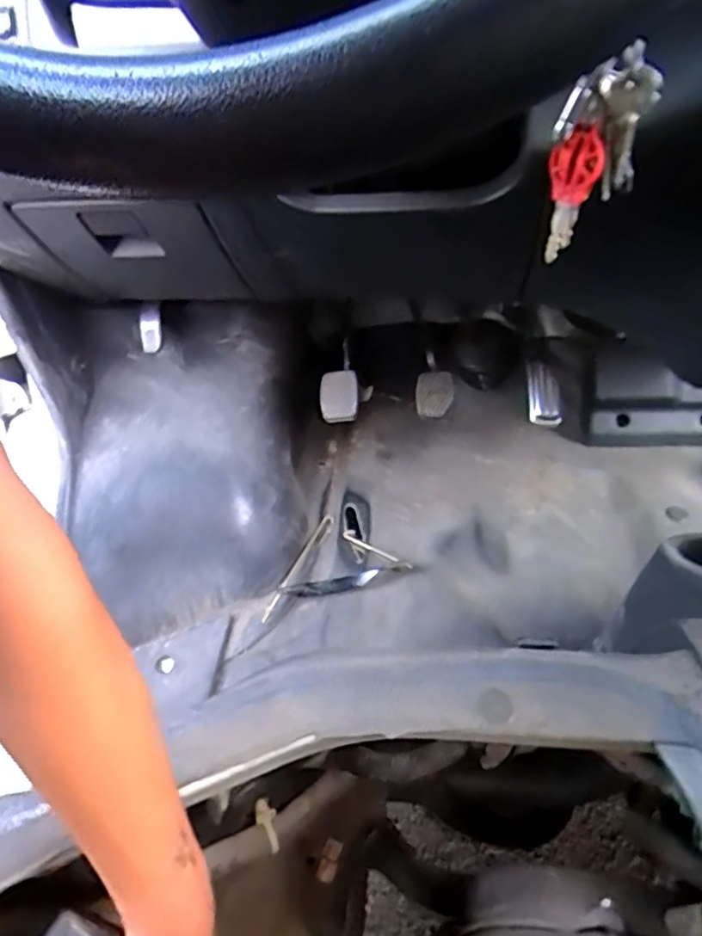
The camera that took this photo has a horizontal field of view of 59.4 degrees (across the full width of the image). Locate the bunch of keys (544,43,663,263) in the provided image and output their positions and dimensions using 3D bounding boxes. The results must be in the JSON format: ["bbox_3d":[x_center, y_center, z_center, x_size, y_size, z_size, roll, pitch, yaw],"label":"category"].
[{"bbox_3d":[0.133,-0.173,0.344,0.048,0.108,0.041,-13,62,-10],"label":"bunch of keys"}]

